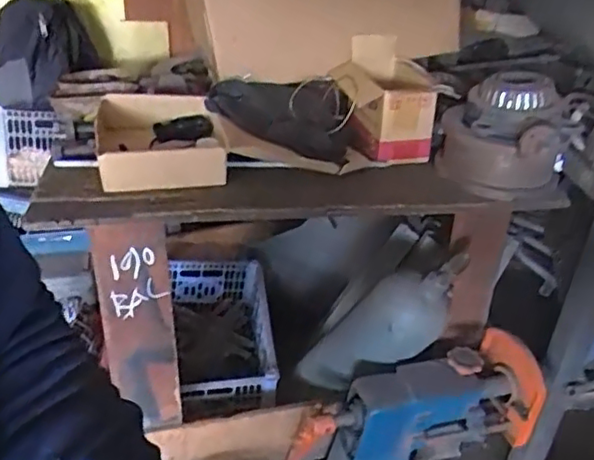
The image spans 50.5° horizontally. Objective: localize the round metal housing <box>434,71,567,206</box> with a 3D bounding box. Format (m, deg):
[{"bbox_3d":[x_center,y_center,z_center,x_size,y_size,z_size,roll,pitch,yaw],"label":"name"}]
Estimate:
[{"bbox_3d":[0.372,-0.159,1.116,0.233,0.182,0.177,11,33,12],"label":"round metal housing"}]

